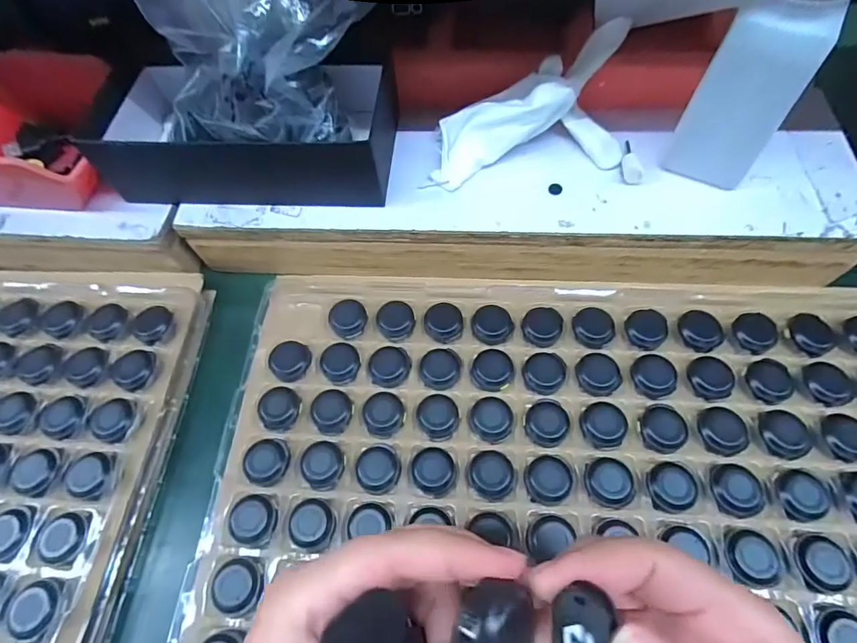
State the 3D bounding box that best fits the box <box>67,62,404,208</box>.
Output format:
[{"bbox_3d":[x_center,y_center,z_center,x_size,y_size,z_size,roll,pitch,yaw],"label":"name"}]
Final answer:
[{"bbox_3d":[-0.132,-0.138,0.329,0.208,0.058,0.108,6,63,6],"label":"box"}]

